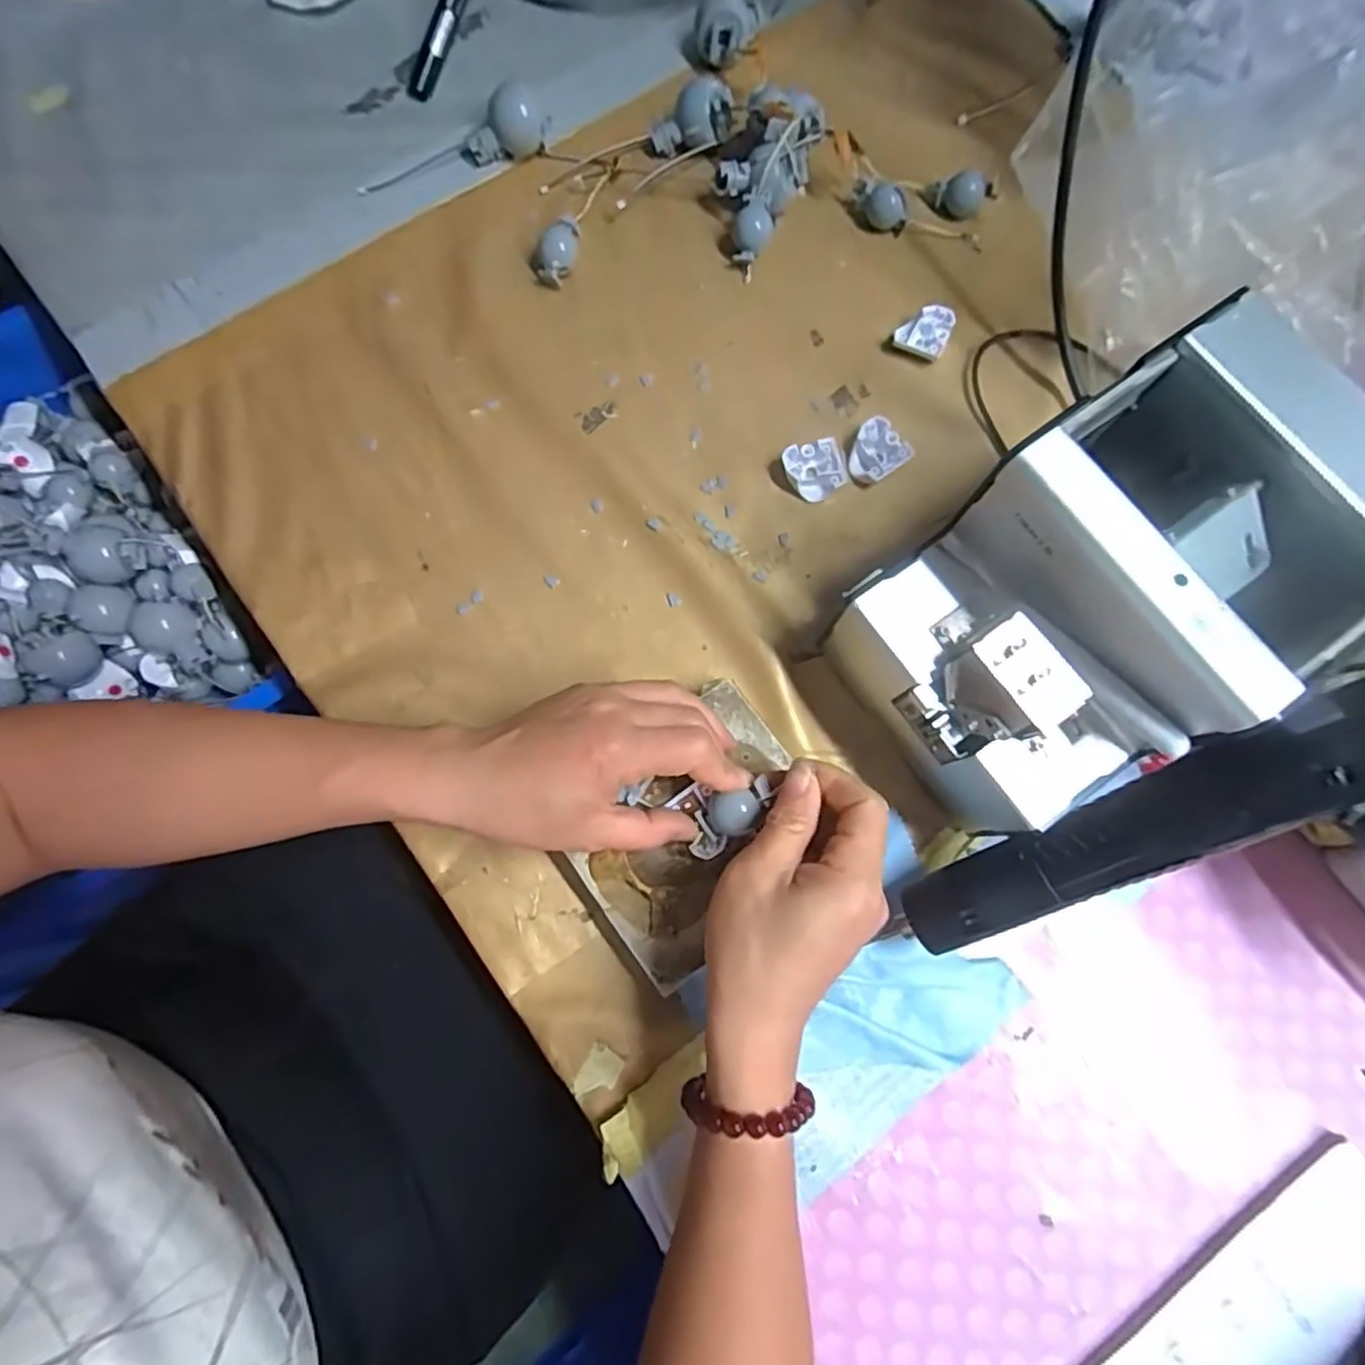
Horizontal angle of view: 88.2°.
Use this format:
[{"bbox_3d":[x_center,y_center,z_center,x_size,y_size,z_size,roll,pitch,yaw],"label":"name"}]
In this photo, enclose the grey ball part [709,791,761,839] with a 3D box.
[{"bbox_3d":[0.023,0.059,0.313,0.022,0.014,0.018,-9,76,-3],"label":"grey ball part"}]

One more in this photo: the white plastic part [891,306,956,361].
[{"bbox_3d":[0.147,-0.214,0.431,0.032,0.017,0.029,19,76,4],"label":"white plastic part"}]

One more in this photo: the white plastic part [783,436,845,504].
[{"bbox_3d":[0.075,-0.119,0.398,0.031,0.013,0.030,-18,77,-5],"label":"white plastic part"}]

